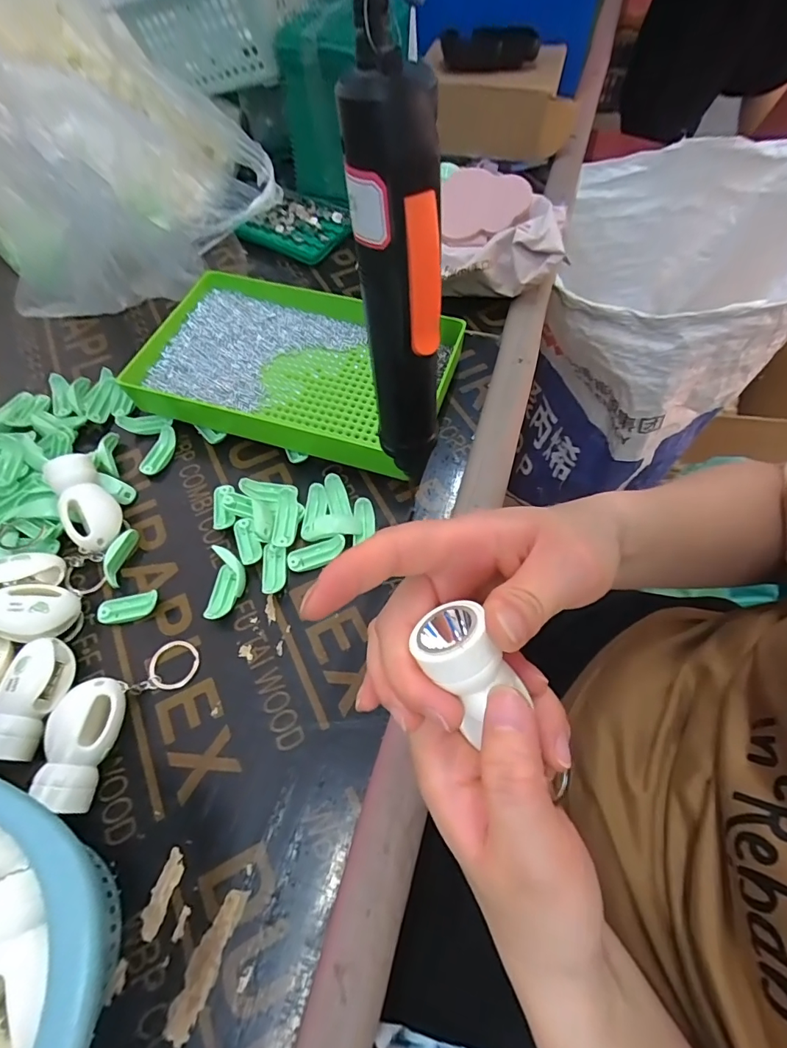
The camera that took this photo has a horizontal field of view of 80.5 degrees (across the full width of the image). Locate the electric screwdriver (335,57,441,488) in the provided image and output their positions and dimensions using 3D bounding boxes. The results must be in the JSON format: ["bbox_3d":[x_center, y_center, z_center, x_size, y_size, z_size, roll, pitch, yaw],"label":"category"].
[{"bbox_3d":[0.004,-0.081,0.217,0.035,0.187,0.029,-5,61,-1],"label":"electric screwdriver"}]

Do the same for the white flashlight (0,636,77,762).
[{"bbox_3d":[-0.208,0.101,0.271,0.023,0.032,0.064,8,62,6],"label":"white flashlight"}]

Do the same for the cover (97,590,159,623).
[{"bbox_3d":[-0.174,0.055,0.307,0.039,0.011,0.015,-9,61,-4],"label":"cover"}]

